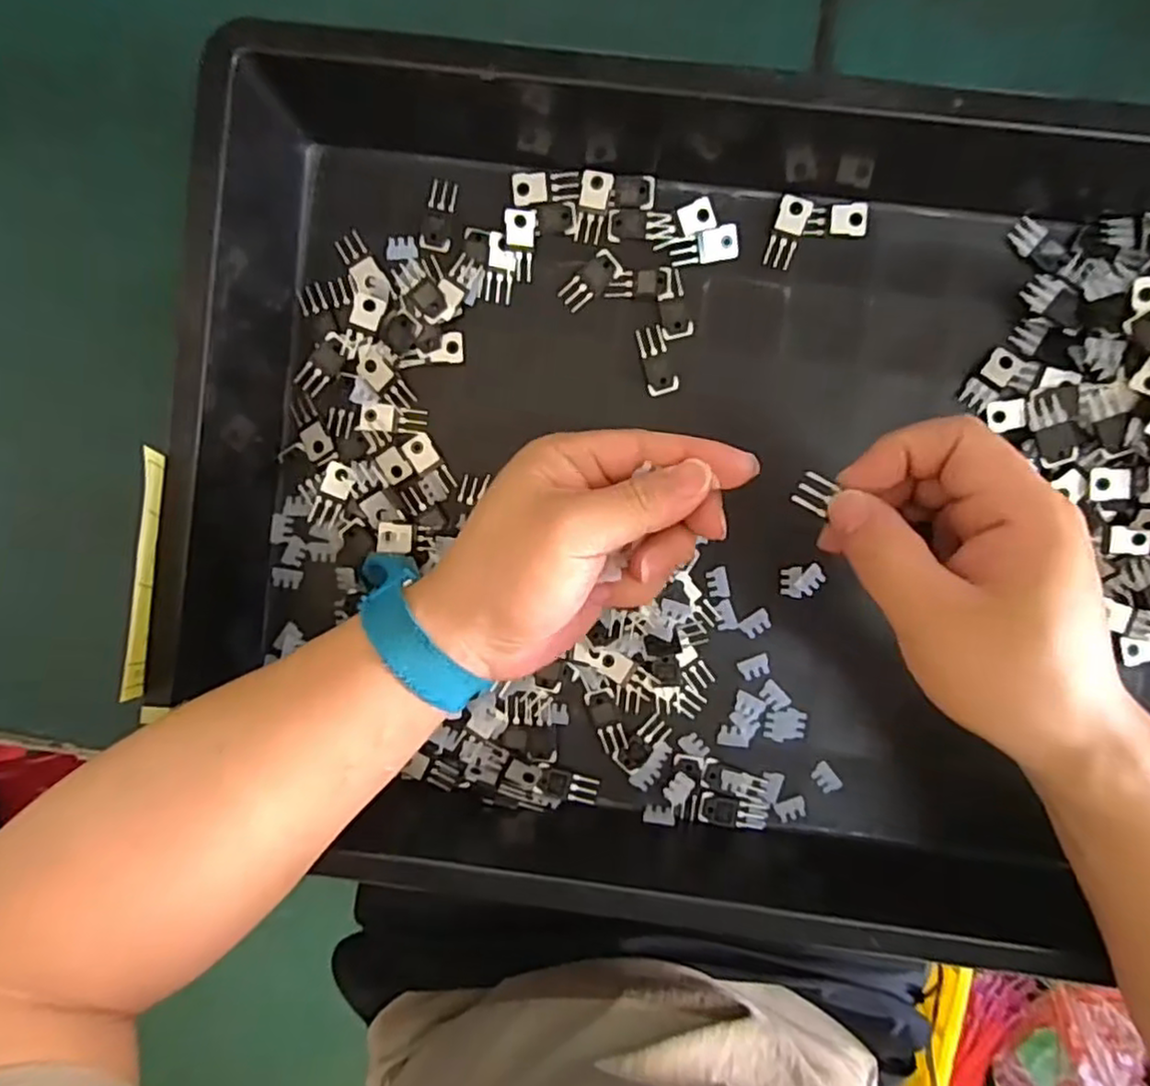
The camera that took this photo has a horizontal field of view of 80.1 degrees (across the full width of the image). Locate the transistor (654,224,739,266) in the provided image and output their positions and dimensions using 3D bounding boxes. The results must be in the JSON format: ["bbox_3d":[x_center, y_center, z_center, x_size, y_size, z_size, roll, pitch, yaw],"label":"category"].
[{"bbox_3d":[0.063,-0.151,0.350,0.041,0.004,0.015,-9,91,2],"label":"transistor"}]

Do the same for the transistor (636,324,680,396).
[{"bbox_3d":[0.043,-0.095,0.357,0.016,0.004,0.035,-15,91,2],"label":"transistor"}]

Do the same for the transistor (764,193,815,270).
[{"bbox_3d":[0.108,-0.159,0.348,0.015,0.004,0.034,17,92,1],"label":"transistor"}]

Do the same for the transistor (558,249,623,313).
[{"bbox_3d":[0.008,-0.137,0.355,0.033,0.004,0.016,-36,90,3],"label":"transistor"}]

